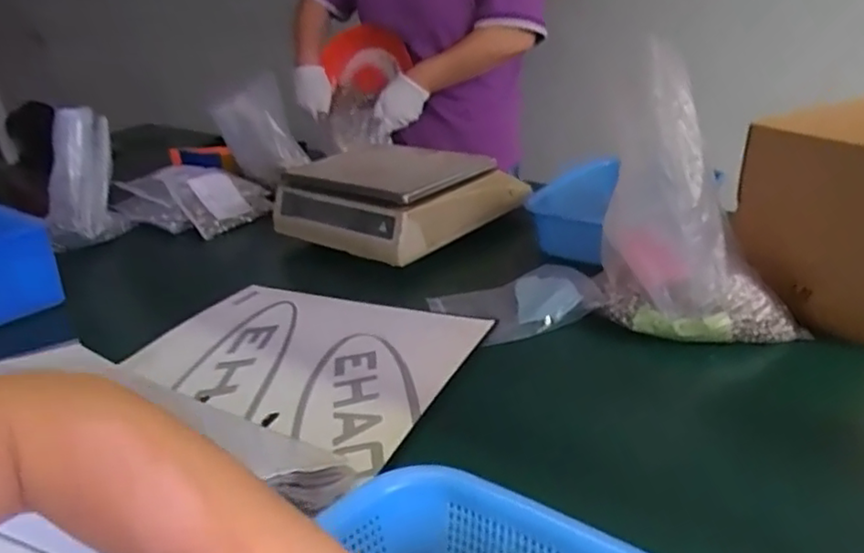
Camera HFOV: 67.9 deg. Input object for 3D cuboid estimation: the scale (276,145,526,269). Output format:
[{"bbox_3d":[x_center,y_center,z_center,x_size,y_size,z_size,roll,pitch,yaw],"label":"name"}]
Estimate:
[{"bbox_3d":[-0.047,-0.122,0.998,0.267,0.124,0.311,18,31,40],"label":"scale"}]

